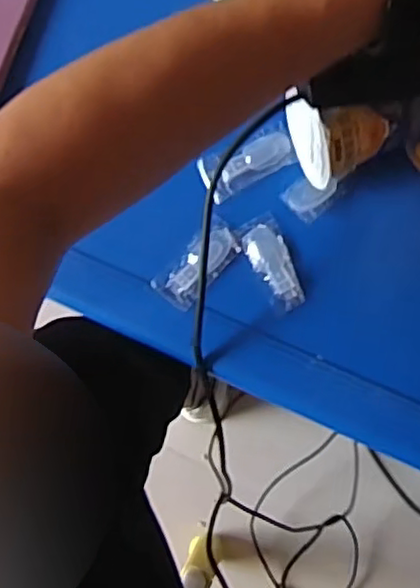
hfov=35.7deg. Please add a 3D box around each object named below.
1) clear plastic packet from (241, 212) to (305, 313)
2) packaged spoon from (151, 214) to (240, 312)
[{"bbox_3d":[0.042,-0.021,0.436,0.026,0.004,0.064,-25,81,5],"label":"clear plastic packet"},{"bbox_3d":[-0.008,-0.021,0.442,0.030,0.006,0.064,42,91,10],"label":"packaged spoon"}]

